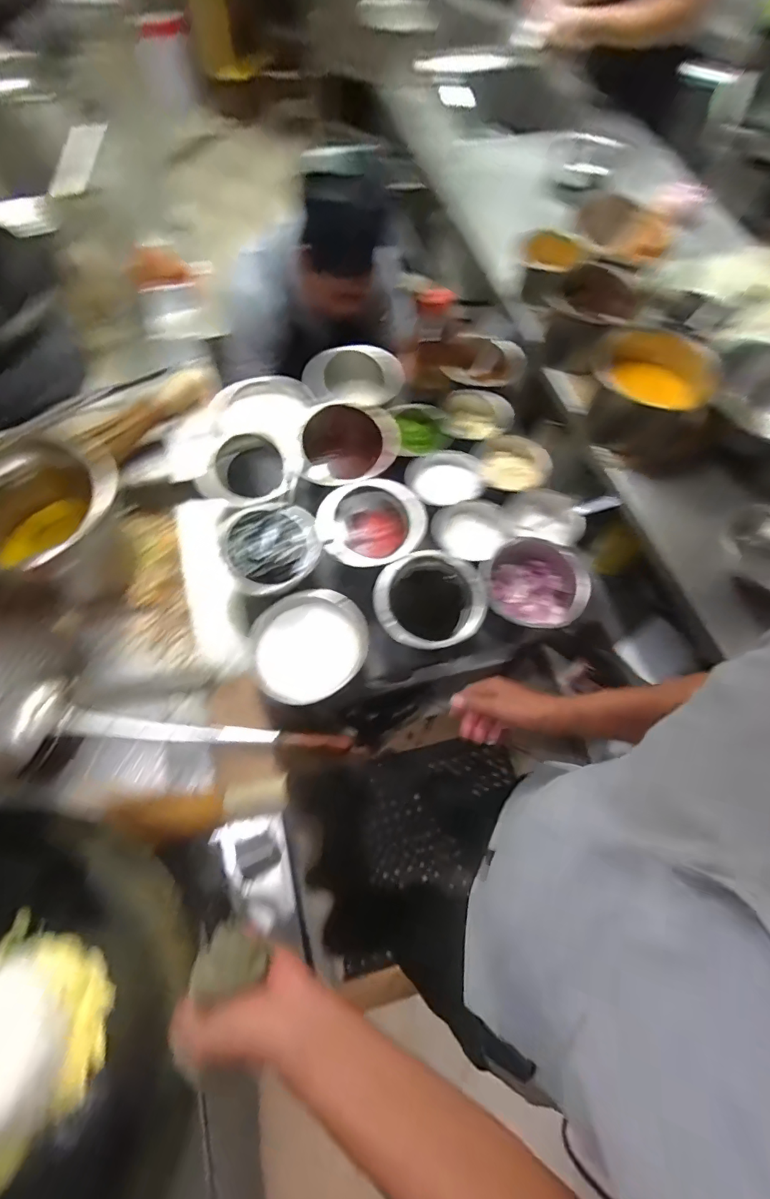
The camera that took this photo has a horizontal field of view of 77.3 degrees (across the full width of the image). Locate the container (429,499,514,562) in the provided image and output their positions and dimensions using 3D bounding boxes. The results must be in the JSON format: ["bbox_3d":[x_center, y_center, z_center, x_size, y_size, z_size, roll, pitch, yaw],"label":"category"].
[{"bbox_3d":[0.146,-0.111,0.827,0.123,0.051,0.114,1,66,-3],"label":"container"}]

